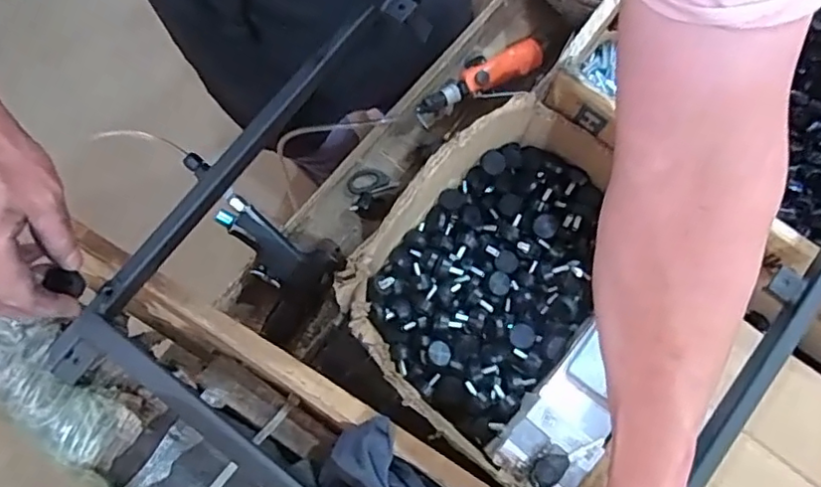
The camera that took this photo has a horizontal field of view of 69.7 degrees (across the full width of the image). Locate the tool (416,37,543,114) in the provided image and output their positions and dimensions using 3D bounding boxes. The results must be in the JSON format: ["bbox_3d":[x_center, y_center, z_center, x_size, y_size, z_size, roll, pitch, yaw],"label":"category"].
[{"bbox_3d":[0.090,-0.229,0.802,0.189,0.043,0.056,-24,79,-6],"label":"tool"}]

